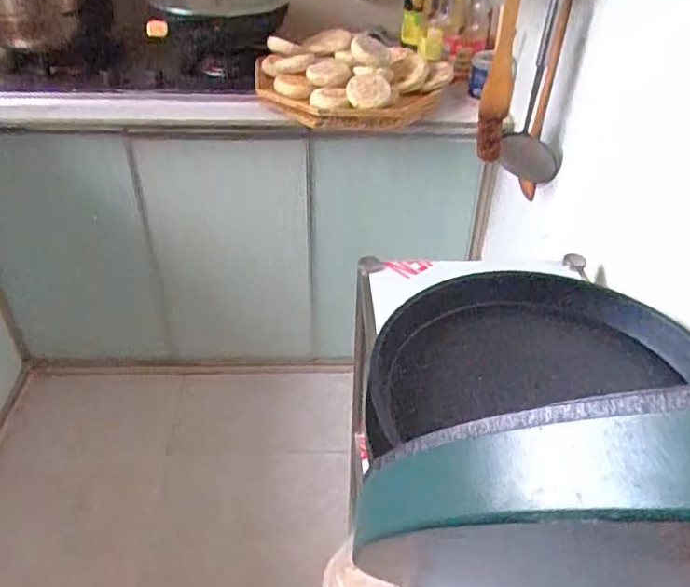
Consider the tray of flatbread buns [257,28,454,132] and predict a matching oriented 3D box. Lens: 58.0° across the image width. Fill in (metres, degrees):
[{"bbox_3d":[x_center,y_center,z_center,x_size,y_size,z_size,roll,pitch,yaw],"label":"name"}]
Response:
[{"bbox_3d":[0.012,-0.424,1.250,0.401,0.113,0.269,4,38,4],"label":"tray of flatbread buns"}]

